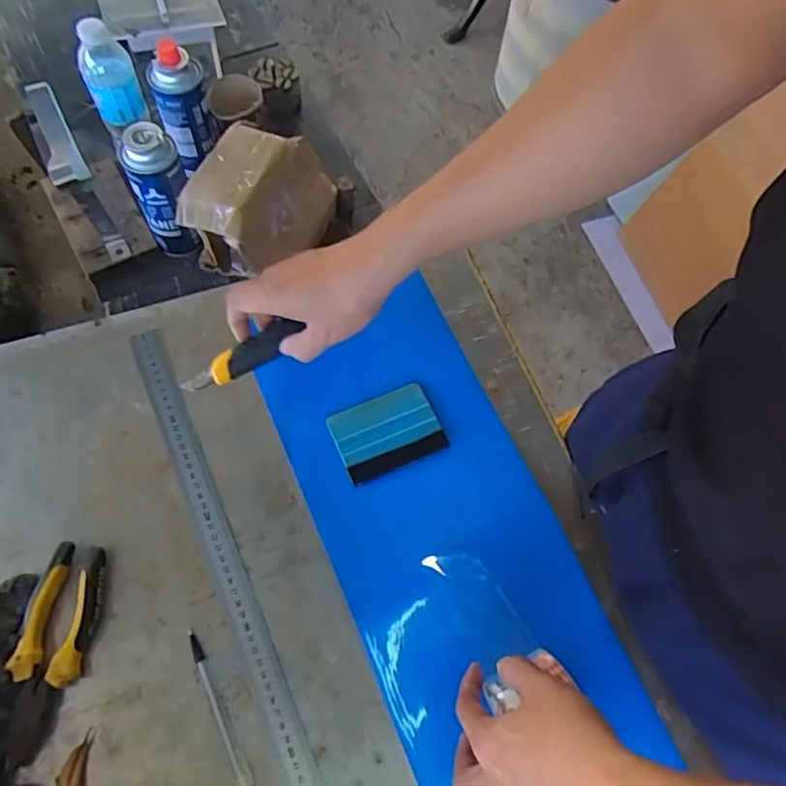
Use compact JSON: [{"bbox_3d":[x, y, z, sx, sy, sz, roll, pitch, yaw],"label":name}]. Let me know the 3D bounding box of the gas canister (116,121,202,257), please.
[{"bbox_3d":[-0.282,-0.243,0.773,0.068,0.174,0.063,-17,69,-12],"label":"gas canister"}]

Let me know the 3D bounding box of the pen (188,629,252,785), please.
[{"bbox_3d":[-0.135,0.253,0.484,0.009,0.009,0.141,-25,71,-13],"label":"pen"}]

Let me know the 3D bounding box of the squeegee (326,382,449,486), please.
[{"bbox_3d":[-0.006,0.036,0.584,0.097,0.006,0.071,-22,70,-12],"label":"squeegee"}]

